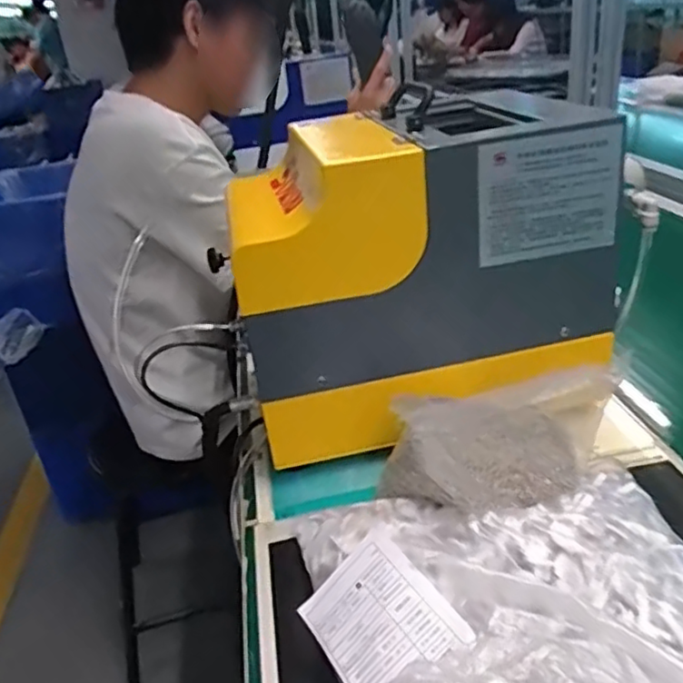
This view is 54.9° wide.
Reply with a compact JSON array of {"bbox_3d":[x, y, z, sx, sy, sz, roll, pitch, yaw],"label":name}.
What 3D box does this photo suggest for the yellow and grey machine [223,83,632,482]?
[{"bbox_3d":[0.065,-0.074,0.650,0.327,0.269,0.246,-11,26,-7],"label":"yellow and grey machine"}]

